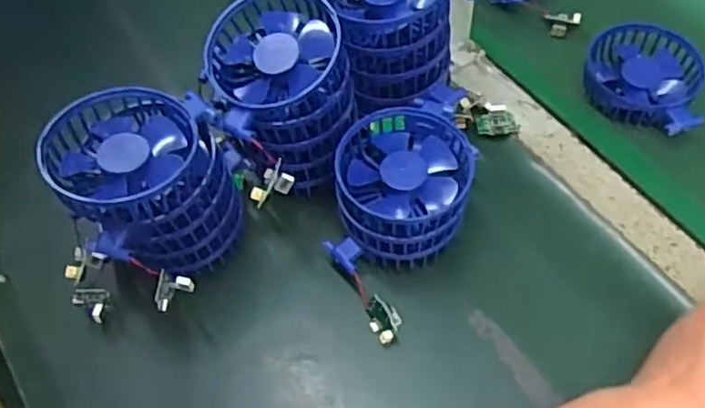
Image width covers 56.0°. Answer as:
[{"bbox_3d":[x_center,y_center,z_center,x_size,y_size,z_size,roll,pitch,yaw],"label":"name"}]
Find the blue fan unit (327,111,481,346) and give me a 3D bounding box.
[{"bbox_3d":[0.032,0.011,0.457,0.093,0.075,0.147,12,61,10],"label":"blue fan unit"}]

